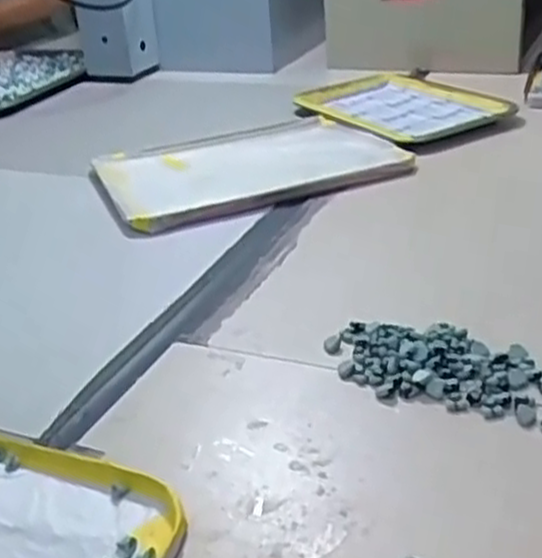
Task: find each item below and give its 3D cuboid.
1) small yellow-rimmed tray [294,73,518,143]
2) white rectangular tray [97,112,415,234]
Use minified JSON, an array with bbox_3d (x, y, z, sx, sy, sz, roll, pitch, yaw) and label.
[{"bbox_3d":[0.164,-0.218,1.003,0.195,0.017,0.253,-19,32,-27],"label":"small yellow-rimmed tray"},{"bbox_3d":[-0.024,-0.123,0.855,0.302,0.018,0.215,-14,30,-19],"label":"white rectangular tray"}]

